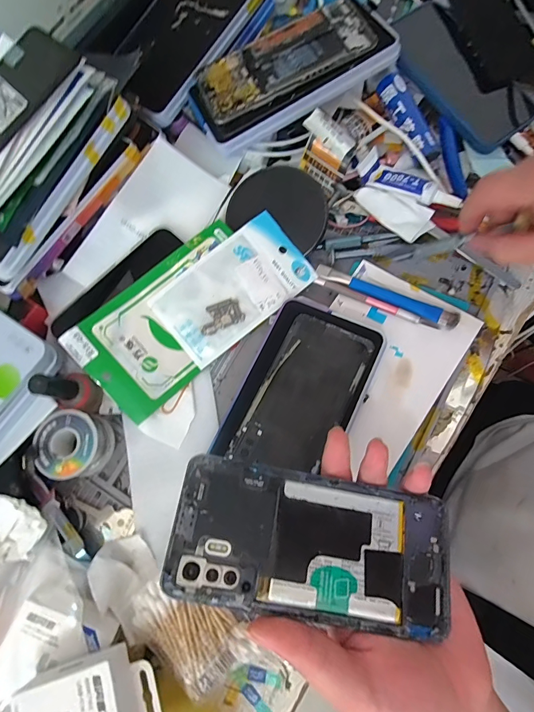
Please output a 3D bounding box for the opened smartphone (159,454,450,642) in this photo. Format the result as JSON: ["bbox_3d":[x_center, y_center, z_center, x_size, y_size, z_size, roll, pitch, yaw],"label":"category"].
[{"bbox_3d":[0.026,0.106,0.207,0.157,0.014,0.070,11,79,-2],"label":"opened smartphone"}]

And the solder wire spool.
[{"bbox_3d":[-0.165,0.076,0.312,0.051,0.038,0.053,-2,74,6],"label":"solder wire spool"}]

